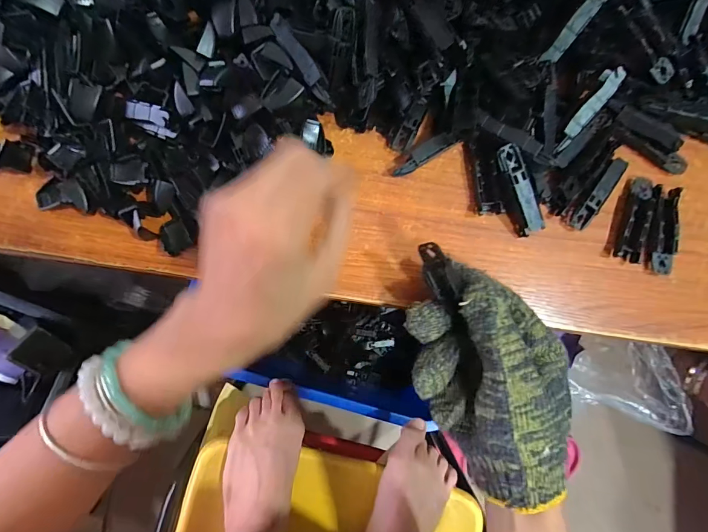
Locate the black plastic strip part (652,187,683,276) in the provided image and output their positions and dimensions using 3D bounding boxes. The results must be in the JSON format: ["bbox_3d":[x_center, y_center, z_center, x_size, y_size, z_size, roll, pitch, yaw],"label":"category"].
[{"bbox_3d":[0.230,-0.026,0.285,0.016,0.009,0.063,10,82,-4],"label":"black plastic strip part"}]

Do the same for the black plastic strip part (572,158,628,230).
[{"bbox_3d":[0.179,-0.054,0.282,0.013,0.007,0.060,38,81,0],"label":"black plastic strip part"}]

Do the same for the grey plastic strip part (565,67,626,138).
[{"bbox_3d":[0.166,-0.114,0.270,0.013,0.004,0.050,34,110,-1],"label":"grey plastic strip part"}]

